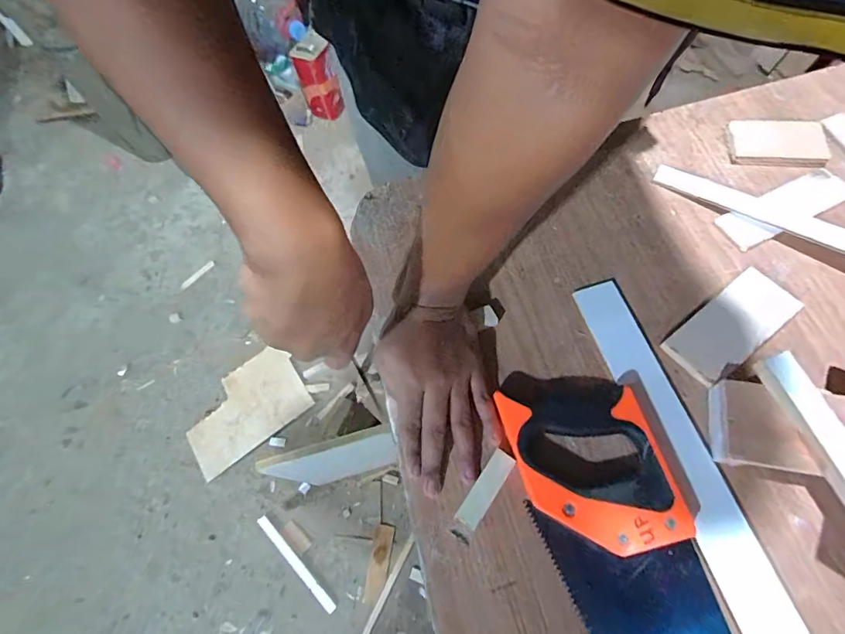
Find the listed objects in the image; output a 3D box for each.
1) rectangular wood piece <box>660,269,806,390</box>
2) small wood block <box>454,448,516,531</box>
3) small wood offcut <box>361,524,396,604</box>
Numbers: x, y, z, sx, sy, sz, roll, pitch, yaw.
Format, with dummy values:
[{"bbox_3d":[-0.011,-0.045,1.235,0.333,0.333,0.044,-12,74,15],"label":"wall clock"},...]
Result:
[{"bbox_3d":[0.284,0.007,0.405,0.120,0.014,0.055,-34,66,-14],"label":"rectangular wood piece"},{"bbox_3d":[0.053,0.145,0.373,0.020,0.013,0.066,32,68,17],"label":"small wood block"},{"bbox_3d":[-0.101,0.575,1.027,0.047,0.013,0.164,8,66,10],"label":"small wood offcut"}]

